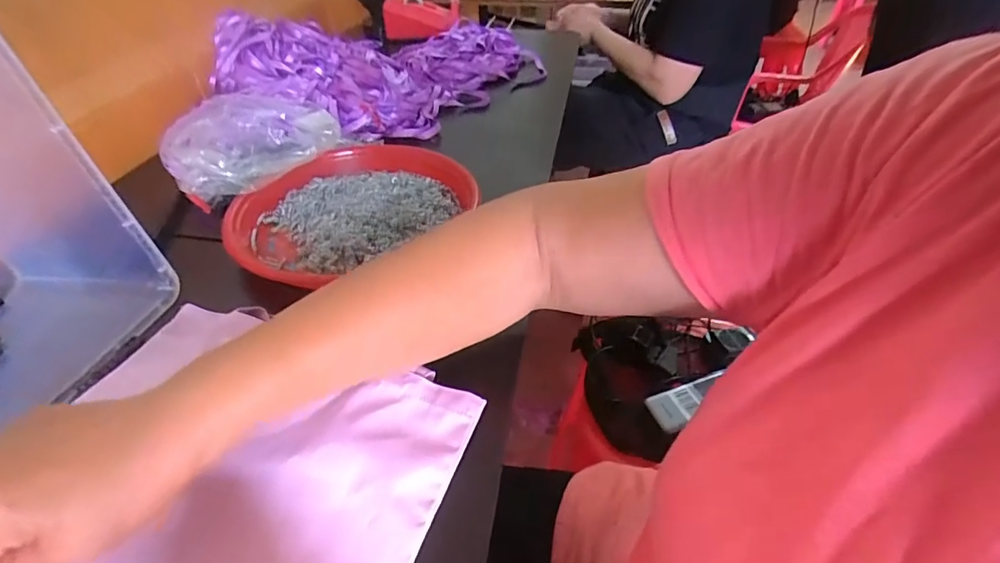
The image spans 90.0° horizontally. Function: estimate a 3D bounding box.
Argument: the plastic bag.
[{"bbox_3d":[-0.253,-0.153,0.540,0.108,0.075,0.177,22,46,23],"label":"plastic bag"}]

